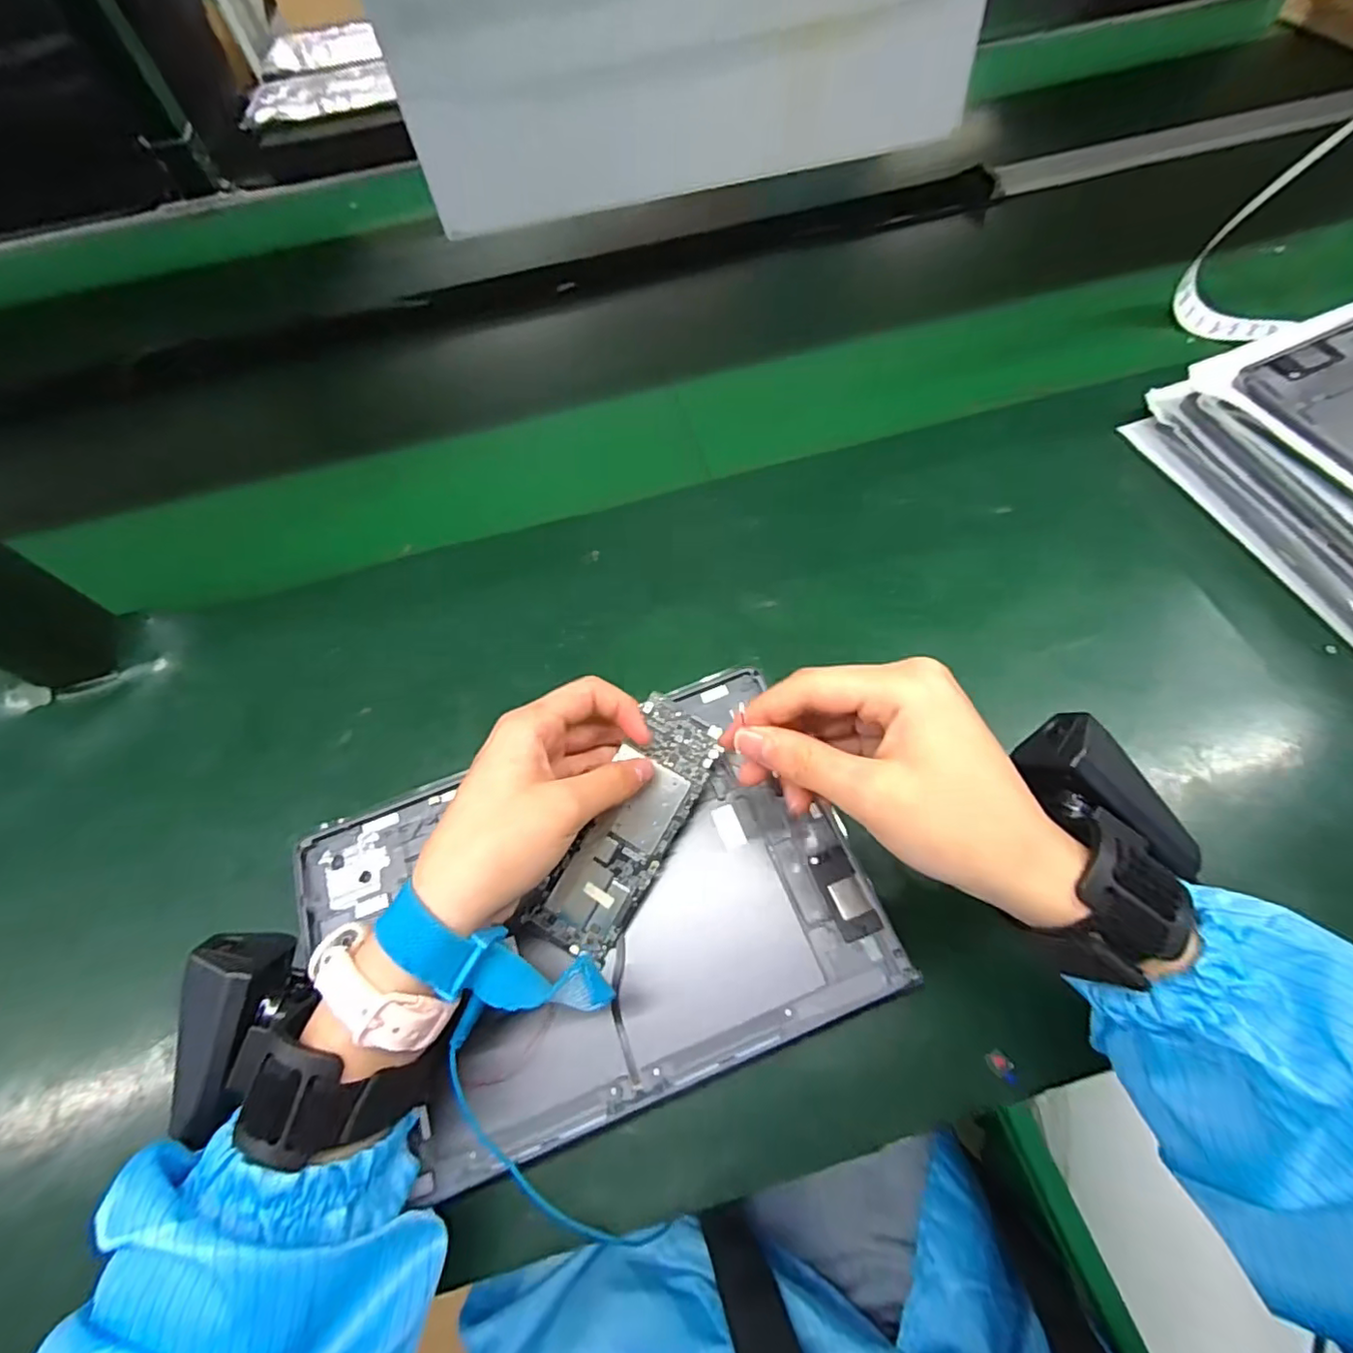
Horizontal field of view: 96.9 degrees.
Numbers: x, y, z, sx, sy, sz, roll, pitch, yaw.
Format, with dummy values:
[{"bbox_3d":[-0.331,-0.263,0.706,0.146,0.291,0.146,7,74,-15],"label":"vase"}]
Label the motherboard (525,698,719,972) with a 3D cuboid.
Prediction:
[{"bbox_3d":[-0.022,0.071,0.285,0.041,0.007,0.121,29,80,15],"label":"motherboard"}]

